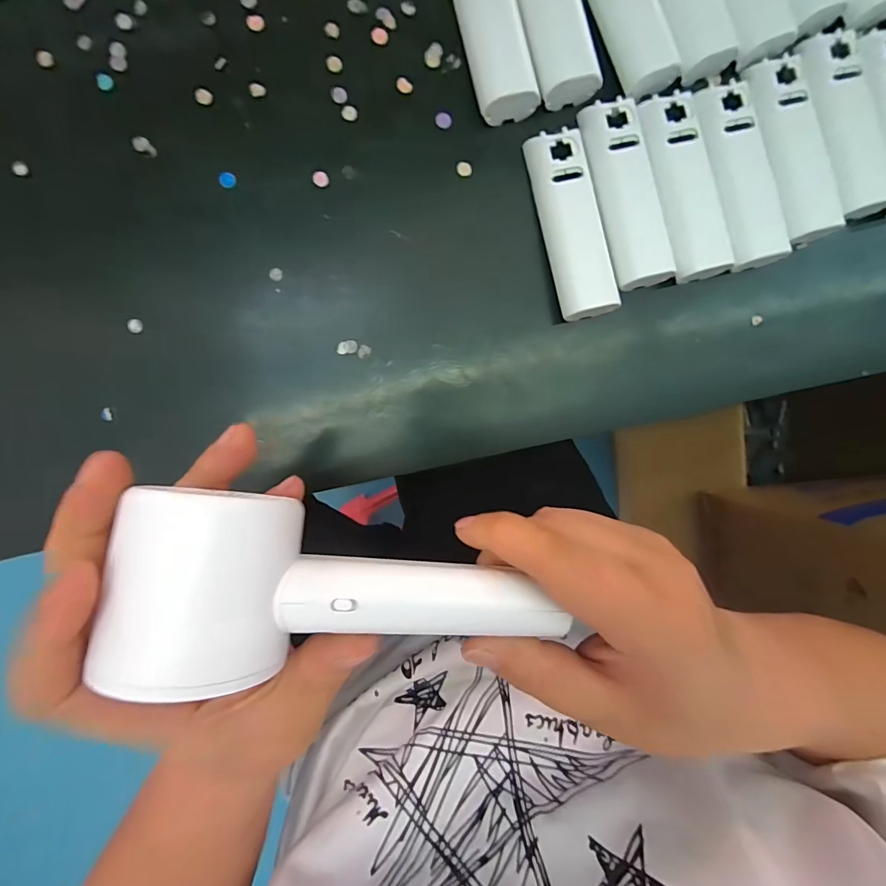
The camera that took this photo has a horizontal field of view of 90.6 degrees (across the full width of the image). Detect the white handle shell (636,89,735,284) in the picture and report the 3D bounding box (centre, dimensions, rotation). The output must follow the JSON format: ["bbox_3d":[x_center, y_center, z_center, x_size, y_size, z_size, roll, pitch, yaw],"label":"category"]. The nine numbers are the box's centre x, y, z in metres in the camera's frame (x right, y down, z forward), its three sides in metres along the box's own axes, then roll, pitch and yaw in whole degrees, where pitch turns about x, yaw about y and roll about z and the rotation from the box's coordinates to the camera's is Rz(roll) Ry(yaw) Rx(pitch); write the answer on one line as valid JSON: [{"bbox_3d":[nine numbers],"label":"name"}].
[{"bbox_3d":[0.137,-0.146,0.253,0.034,0.013,0.102,-17,93,0],"label":"white handle shell"}]

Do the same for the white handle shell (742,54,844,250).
[{"bbox_3d":[0.202,-0.169,0.259,0.033,0.023,0.103,-16,93,0],"label":"white handle shell"}]

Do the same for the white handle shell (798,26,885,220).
[{"bbox_3d":[0.232,-0.184,0.258,0.034,0.024,0.104,-16,93,0],"label":"white handle shell"}]

